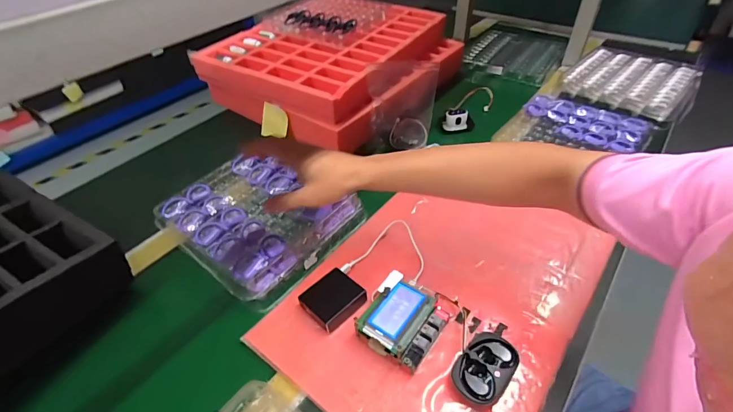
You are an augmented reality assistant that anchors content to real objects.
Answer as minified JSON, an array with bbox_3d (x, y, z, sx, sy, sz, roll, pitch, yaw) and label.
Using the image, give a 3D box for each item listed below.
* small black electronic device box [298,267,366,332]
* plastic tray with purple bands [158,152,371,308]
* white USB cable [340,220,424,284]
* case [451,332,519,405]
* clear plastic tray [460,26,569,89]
[{"bbox_3d":[-0.049,0.132,0.535,0.076,0.022,0.065,-34,52,-28],"label":"small black electronic device box"},{"bbox_3d":[-0.180,0.014,0.649,0.263,0.072,0.245,28,52,27],"label":"plastic tray with purple bands"},{"bbox_3d":[0.034,0.069,0.594,0.118,0.025,0.111,11,46,14],"label":"white USB cable"},{"bbox_3d":[0.142,0.194,0.455,0.058,0.028,0.087,29,52,28],"label":"case"},{"bbox_3d":[0.458,-0.476,1.154,0.265,0.035,0.367,19,48,20],"label":"clear plastic tray"}]

